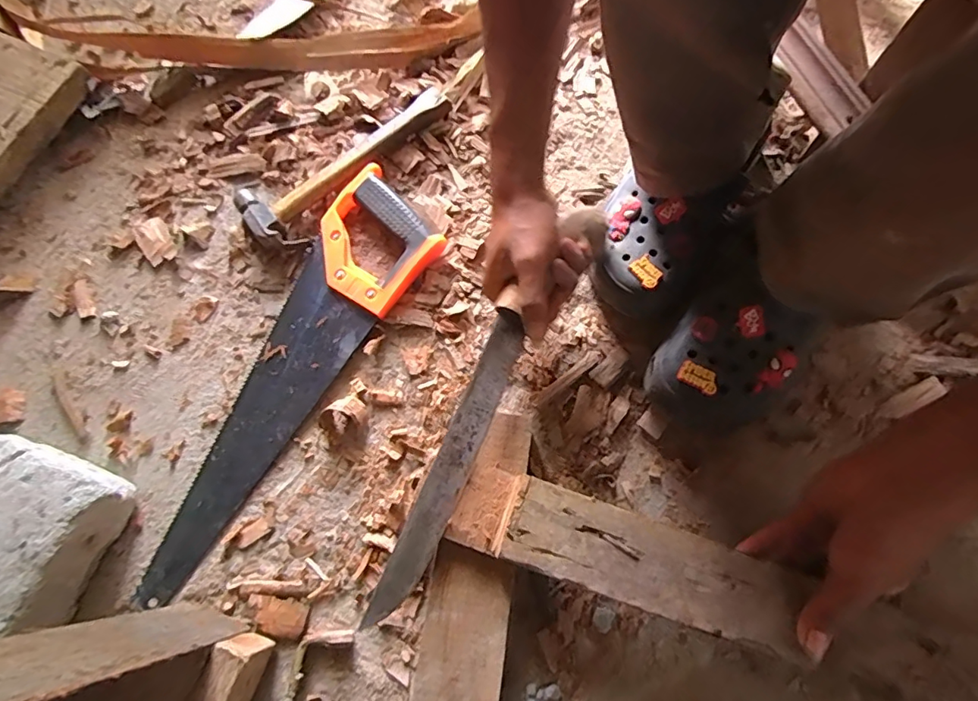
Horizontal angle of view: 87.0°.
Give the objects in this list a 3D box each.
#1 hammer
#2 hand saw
[{"bbox_3d":[-0.160,-0.210,0.547,0.093,0.027,0.242,42,77,15],"label":"hammer"},{"bbox_3d":[-0.195,0.011,0.471,0.115,0.027,0.405,32,74,12],"label":"hand saw"}]

